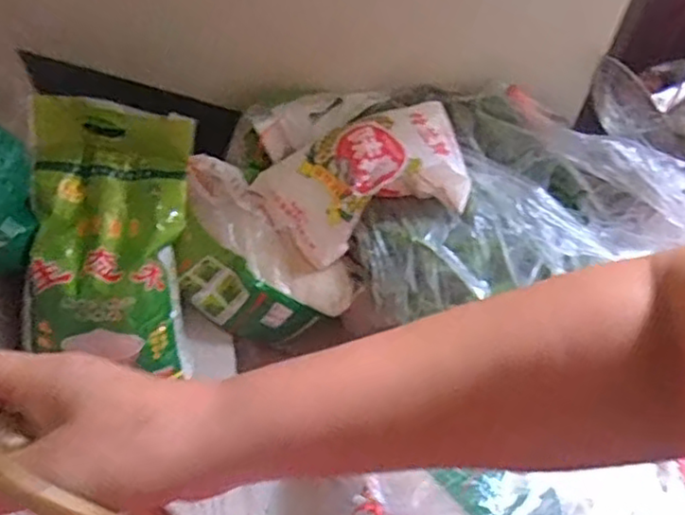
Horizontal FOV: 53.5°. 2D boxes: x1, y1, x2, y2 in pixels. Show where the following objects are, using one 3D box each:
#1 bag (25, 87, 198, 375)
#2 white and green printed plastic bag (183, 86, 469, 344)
[{"bbox_3d":[-0.290,-0.014,0.862,0.195,0.083,0.355,3,90,-18],"label":"bag"},{"bbox_3d":[-0.036,-0.085,0.980,0.416,0.162,0.264,-30,65,-17],"label":"white and green printed plastic bag"}]

